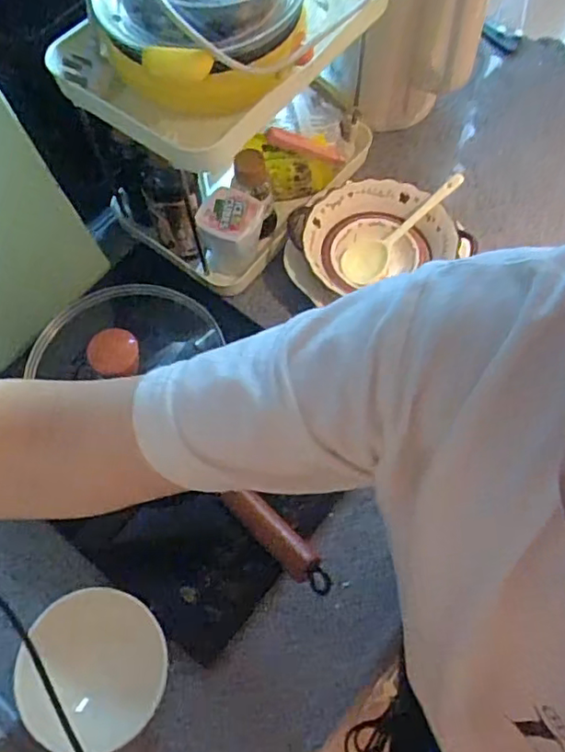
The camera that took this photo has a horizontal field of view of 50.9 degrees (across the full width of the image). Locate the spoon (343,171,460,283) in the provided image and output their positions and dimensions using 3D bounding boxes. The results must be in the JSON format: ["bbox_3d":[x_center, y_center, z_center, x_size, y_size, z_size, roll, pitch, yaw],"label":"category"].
[{"bbox_3d":[0.129,-0.161,0.642,0.160,0.020,0.044,-40,71,3],"label":"spoon"}]

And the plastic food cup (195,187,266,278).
[{"bbox_3d":[-0.053,-0.157,0.657,0.063,0.085,0.059,17,68,8],"label":"plastic food cup"}]

